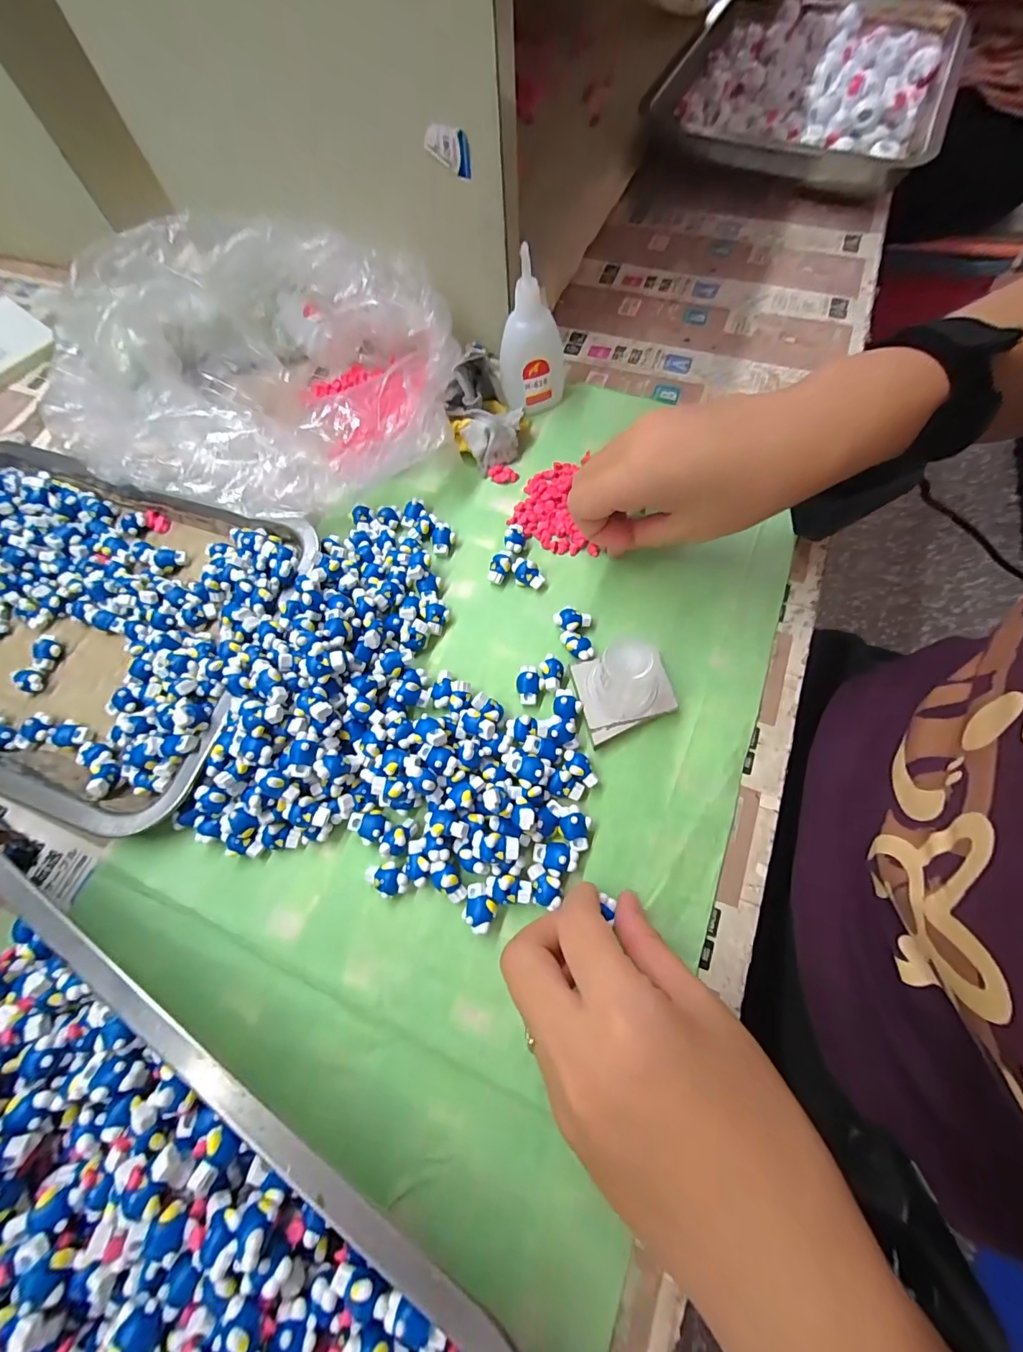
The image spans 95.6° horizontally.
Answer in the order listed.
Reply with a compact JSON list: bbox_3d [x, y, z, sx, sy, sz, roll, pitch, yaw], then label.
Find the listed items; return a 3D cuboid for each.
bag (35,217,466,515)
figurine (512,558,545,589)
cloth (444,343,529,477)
[{"bbox_3d":[-0.158,-0.205,0.314,0.232,0.076,0.198,-2,69,2],"label":"bag"},{"bbox_3d":[0.010,-0.064,0.291,0.022,0.012,0.014,19,71,10],"label":"figurine"},{"bbox_3d":[-0.020,-0.192,0.329,0.051,0.036,0.082,-16,69,-3],"label":"cloth"}]

